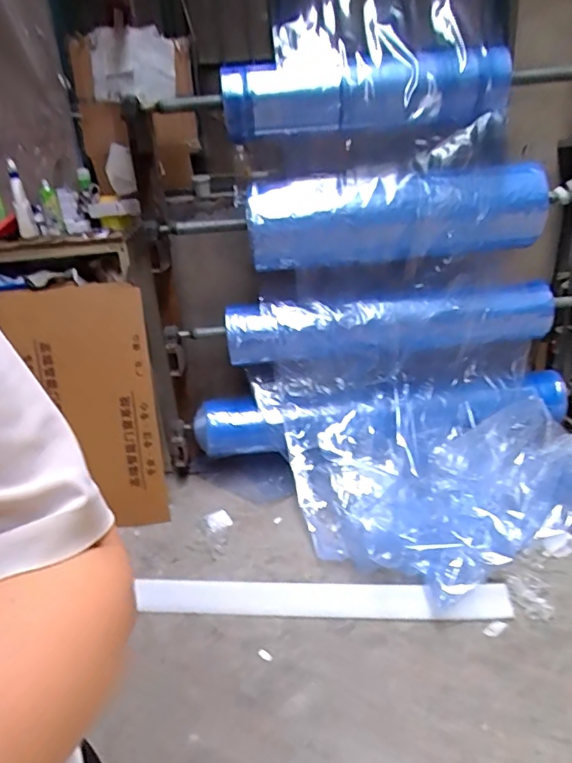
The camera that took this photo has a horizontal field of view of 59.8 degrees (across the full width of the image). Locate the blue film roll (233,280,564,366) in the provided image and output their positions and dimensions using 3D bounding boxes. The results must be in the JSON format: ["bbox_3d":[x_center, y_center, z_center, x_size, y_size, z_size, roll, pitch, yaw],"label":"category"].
[{"bbox_3d":[0.390,-0.209,1.822,1.215,0.202,0.192,-6,24,-2],"label":"blue film roll"}]

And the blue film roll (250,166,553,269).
[{"bbox_3d":[0.391,-0.551,1.669,1.001,0.263,0.240,-7,24,-5],"label":"blue film roll"}]

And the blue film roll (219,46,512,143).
[{"bbox_3d":[0.242,-0.884,1.543,0.866,0.194,0.230,-2,24,7],"label":"blue film roll"}]

